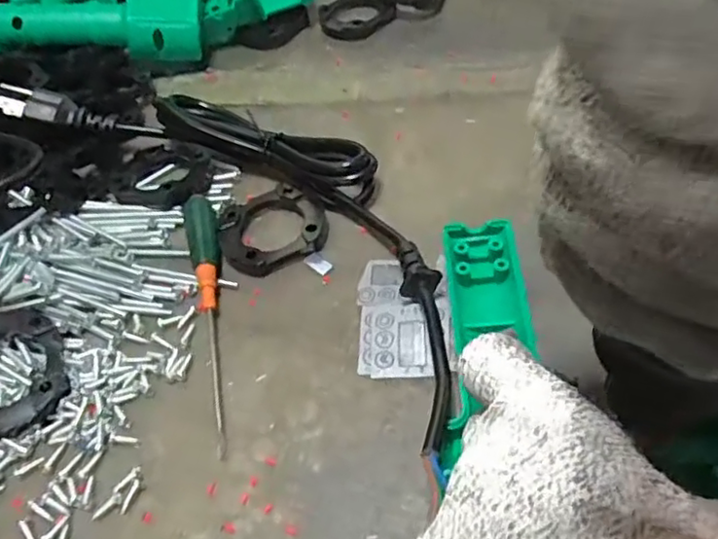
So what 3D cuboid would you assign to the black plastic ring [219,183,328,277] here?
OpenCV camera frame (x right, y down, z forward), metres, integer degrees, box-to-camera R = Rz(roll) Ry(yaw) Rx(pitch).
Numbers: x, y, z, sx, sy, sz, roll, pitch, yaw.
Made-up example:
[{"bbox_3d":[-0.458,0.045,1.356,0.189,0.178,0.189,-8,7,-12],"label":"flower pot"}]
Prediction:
[{"bbox_3d":[-0.047,-0.022,0.340,0.059,0.012,0.048,-23,52,-12],"label":"black plastic ring"}]

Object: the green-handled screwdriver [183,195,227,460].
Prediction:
[{"bbox_3d":[-0.074,0.019,0.307,0.016,0.020,0.143,-13,50,-5],"label":"green-handled screwdriver"}]

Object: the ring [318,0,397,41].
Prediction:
[{"bbox_3d":[-0.005,-0.199,0.481,0.051,0.013,0.055,-3,50,4],"label":"ring"}]

